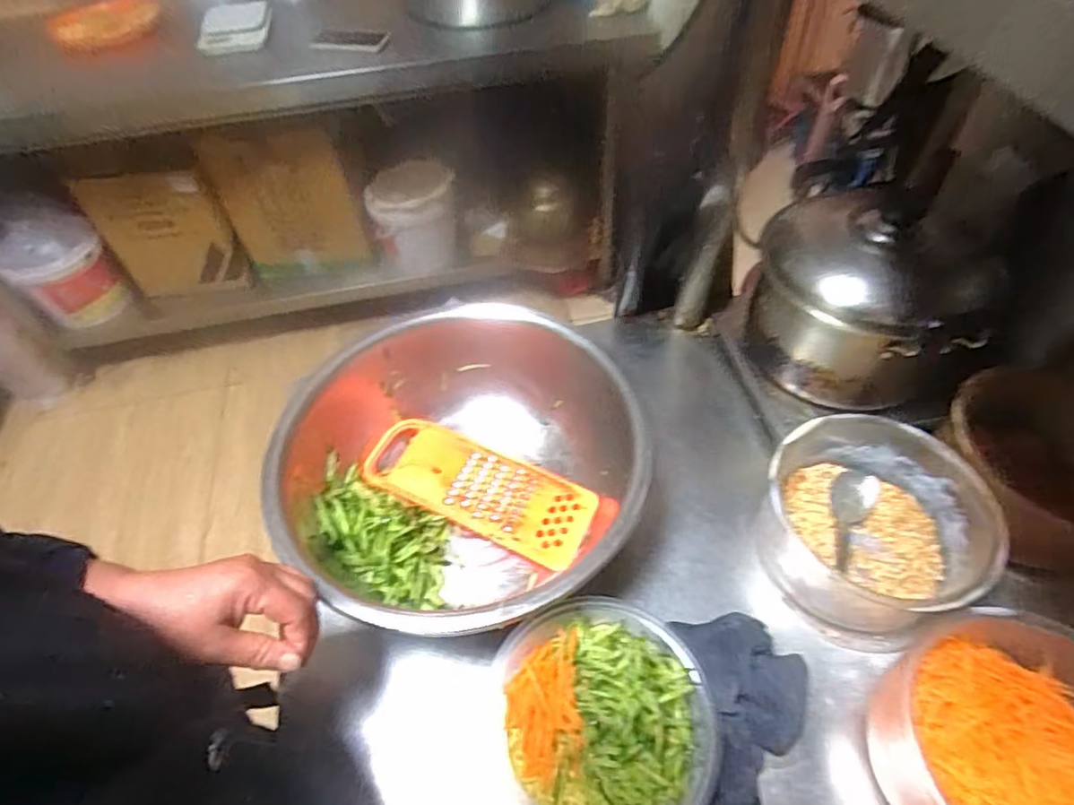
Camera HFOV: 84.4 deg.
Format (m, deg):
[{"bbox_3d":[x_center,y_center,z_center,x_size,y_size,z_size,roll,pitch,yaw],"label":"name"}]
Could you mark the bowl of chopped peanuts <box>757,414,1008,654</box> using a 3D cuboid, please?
[{"bbox_3d":[0.286,0.107,0.524,0.166,0.103,0.172,-2,52,2],"label":"bowl of chopped peanuts"}]

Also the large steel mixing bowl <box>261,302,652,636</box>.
[{"bbox_3d":[-0.059,0.062,0.572,0.292,0.128,0.315,-2,52,2],"label":"large steel mixing bowl"}]

